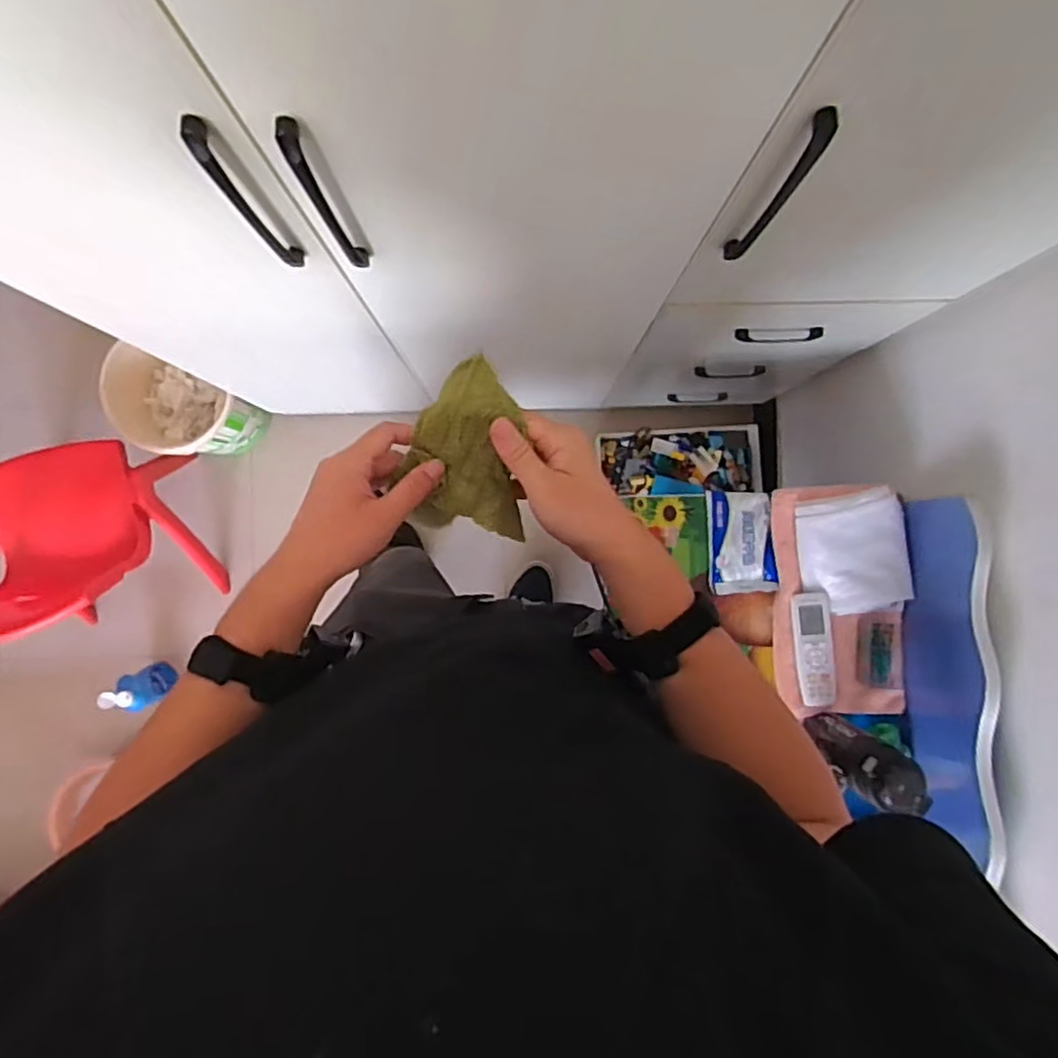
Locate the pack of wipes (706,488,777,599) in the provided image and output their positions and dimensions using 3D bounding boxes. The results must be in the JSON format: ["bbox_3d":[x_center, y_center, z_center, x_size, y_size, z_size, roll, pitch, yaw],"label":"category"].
[{"bbox_3d":[0.307,0.020,0.967,0.087,0.027,0.145,-3,91,-1],"label":"pack of wipes"}]

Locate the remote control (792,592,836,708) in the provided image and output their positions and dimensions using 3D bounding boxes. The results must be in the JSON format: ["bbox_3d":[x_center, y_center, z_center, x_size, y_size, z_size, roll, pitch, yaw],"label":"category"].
[{"bbox_3d":[0.405,0.170,0.937,0.055,0.019,0.155,-2,91,-1],"label":"remote control"}]

